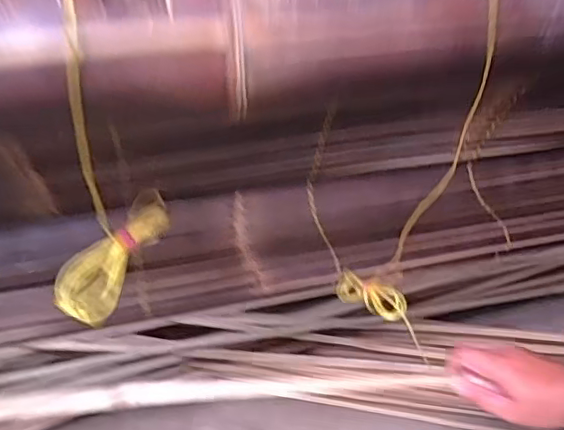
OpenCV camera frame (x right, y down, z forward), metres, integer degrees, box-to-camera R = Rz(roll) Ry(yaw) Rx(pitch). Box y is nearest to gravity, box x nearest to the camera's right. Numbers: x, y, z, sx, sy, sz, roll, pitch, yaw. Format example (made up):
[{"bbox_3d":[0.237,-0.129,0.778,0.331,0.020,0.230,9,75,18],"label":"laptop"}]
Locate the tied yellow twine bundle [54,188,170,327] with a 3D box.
[{"bbox_3d":[-0.103,0.024,0.365,0.029,0.026,0.089,28,70,17],"label":"tied yellow twine bundle"}]

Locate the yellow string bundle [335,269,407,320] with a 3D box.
[{"bbox_3d":[0.076,0.070,0.508,0.068,0.023,0.022,17,48,41],"label":"yellow string bundle"}]

